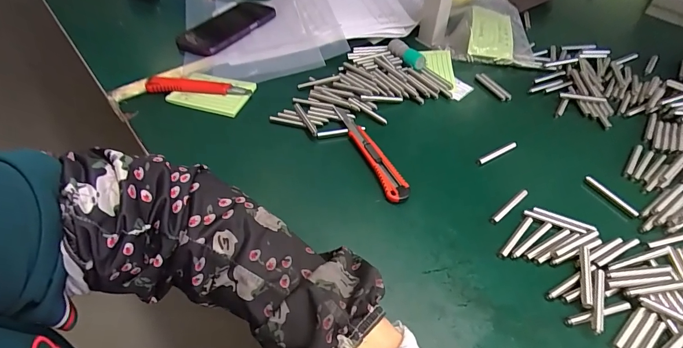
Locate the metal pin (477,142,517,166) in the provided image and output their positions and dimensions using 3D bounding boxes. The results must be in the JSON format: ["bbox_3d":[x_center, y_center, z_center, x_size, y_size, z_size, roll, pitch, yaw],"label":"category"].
[{"bbox_3d":[0.179,-0.024,0.430,0.060,0.004,0.008,-24,51,-20],"label":"metal pin"}]

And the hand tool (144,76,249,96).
[{"bbox_3d":[-0.189,-0.115,0.491,0.132,0.017,0.016,3,47,4],"label":"hand tool"}]

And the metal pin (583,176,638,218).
[{"bbox_3d":[0.283,0.023,0.393,0.008,0.006,0.059,-23,50,-19],"label":"metal pin"}]

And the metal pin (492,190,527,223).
[{"bbox_3d":[0.171,0.032,0.380,0.056,0.004,0.006,-31,53,-25],"label":"metal pin"}]

